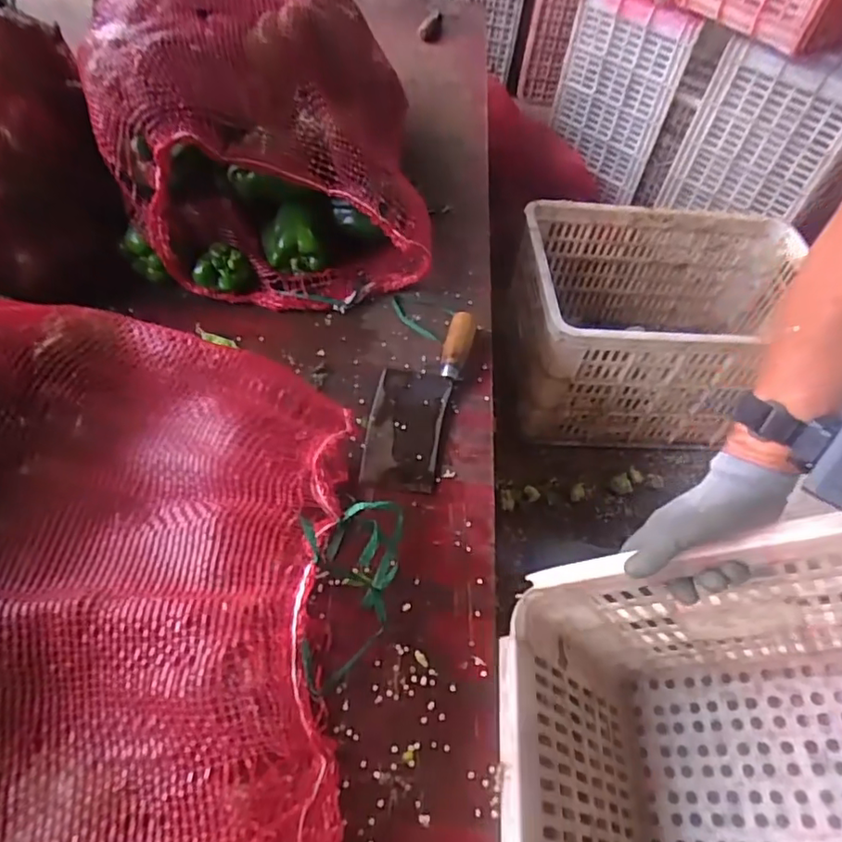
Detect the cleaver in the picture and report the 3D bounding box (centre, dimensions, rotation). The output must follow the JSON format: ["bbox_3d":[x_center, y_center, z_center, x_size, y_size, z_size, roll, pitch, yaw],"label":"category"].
[{"bbox_3d":[-0.004,-0.034,0.687,0.089,0.032,0.257,14,52,4],"label":"cleaver"}]

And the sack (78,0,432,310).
[{"bbox_3d":[-0.258,-0.549,0.905,0.410,0.290,0.825,-10,54,-14],"label":"sack"}]

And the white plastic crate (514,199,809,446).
[{"bbox_3d":[0.434,-0.186,1.146,0.543,0.293,0.394,2,52,-5],"label":"white plastic crate"}]

